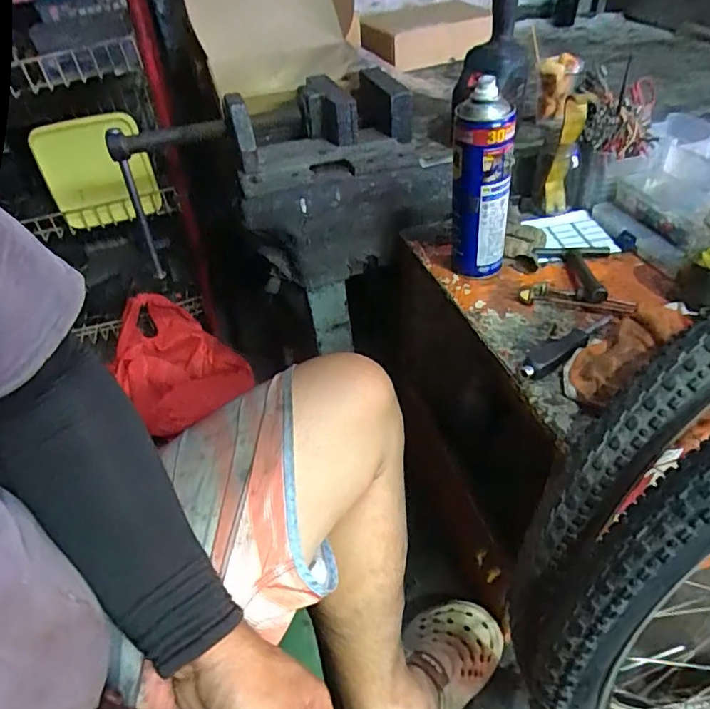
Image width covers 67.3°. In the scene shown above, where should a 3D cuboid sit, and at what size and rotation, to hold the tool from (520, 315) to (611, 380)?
[{"bbox_3d":[0.226,-0.014,0.569,0.142,0.021,0.030,-29,48,-24],"label":"tool"}]

